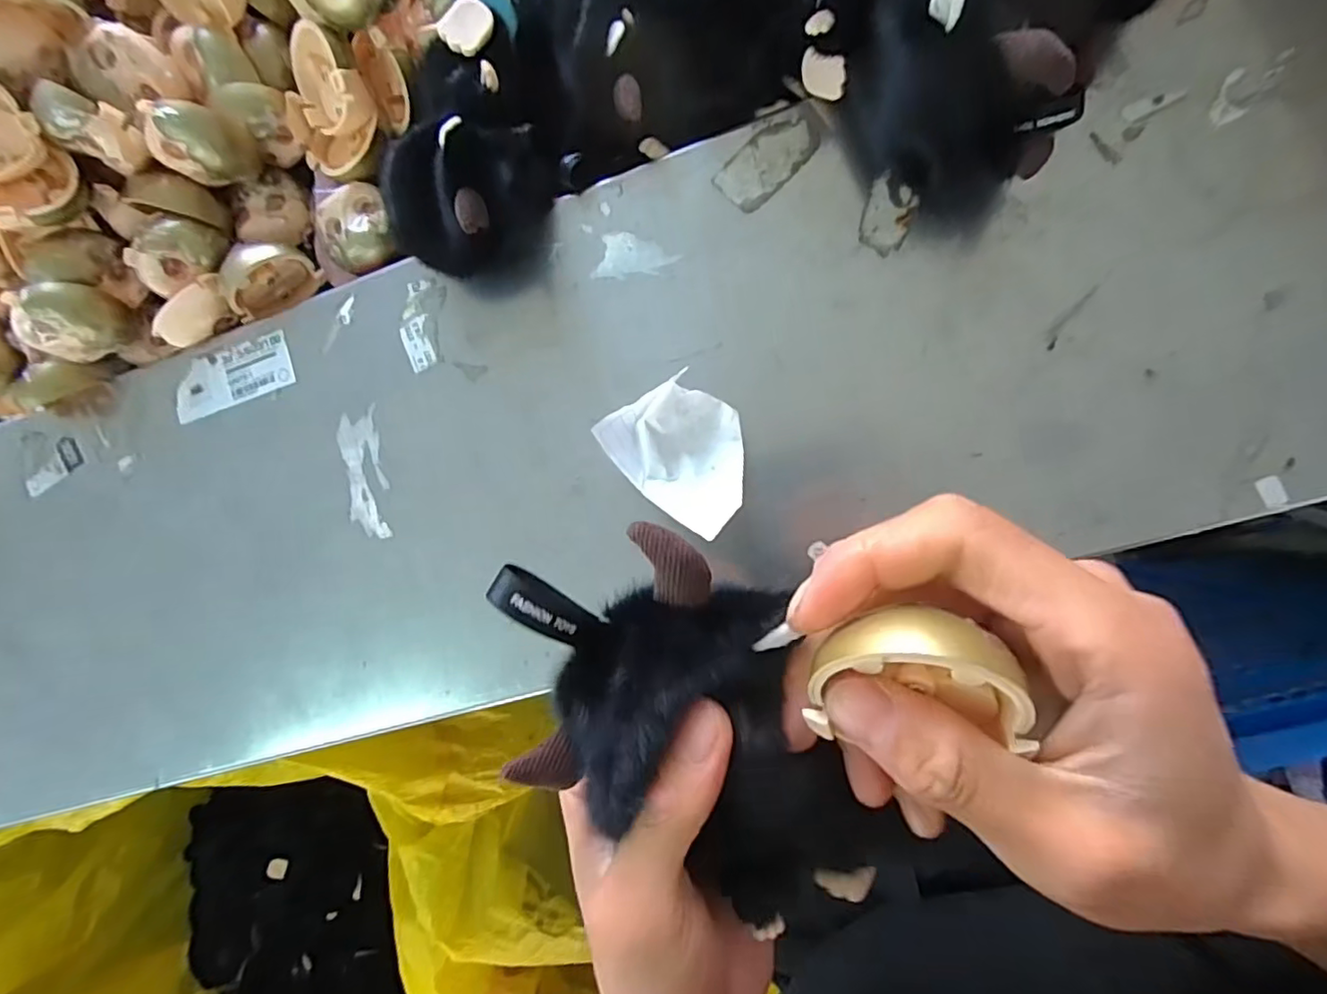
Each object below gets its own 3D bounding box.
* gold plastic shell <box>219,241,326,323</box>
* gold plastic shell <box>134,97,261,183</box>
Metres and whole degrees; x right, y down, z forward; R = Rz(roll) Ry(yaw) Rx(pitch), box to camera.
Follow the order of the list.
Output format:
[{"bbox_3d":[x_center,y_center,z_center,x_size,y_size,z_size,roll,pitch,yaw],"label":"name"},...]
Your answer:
[{"bbox_3d":[-0.227,-0.126,0.345,0.047,0.039,0.024,-44,84,7],"label":"gold plastic shell"},{"bbox_3d":[-0.243,-0.185,0.315,0.036,0.040,0.027,6,92,9],"label":"gold plastic shell"}]

